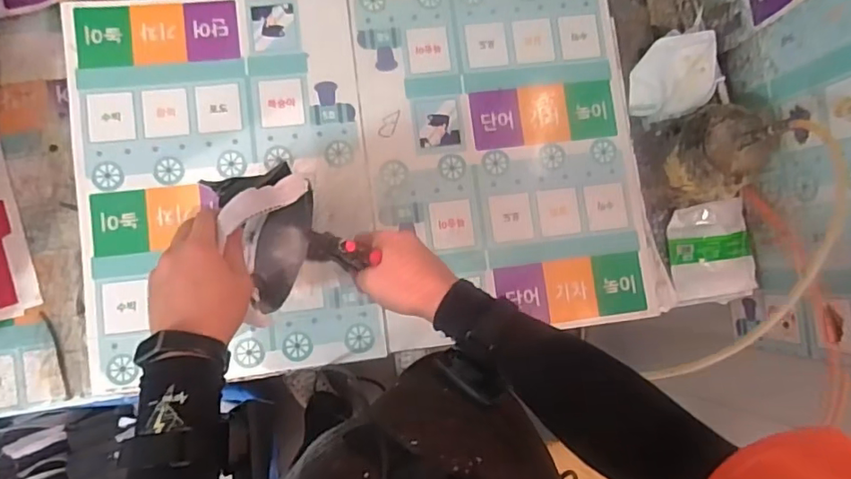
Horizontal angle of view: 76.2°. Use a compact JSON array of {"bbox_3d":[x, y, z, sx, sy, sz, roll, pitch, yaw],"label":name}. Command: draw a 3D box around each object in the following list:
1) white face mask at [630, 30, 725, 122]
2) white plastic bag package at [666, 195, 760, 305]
[{"bbox_3d":[0.366,-0.241,0.803,0.118,0.055,0.116,-5,85,-5],"label":"white face mask"},{"bbox_3d":[0.426,0.020,0.812,0.126,0.031,0.146,-10,85,-6],"label":"white plastic bag package"}]

